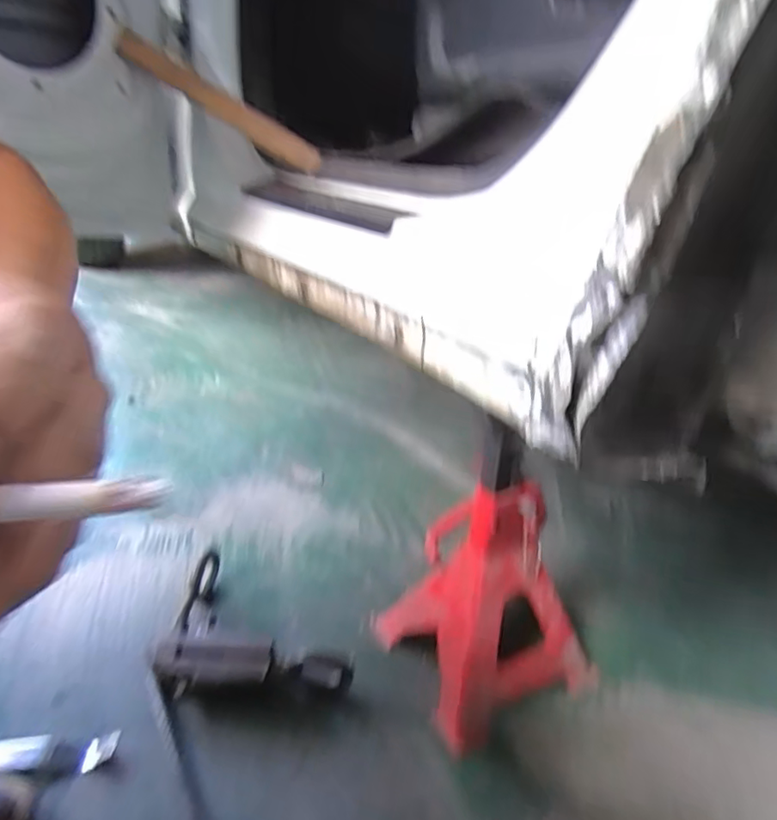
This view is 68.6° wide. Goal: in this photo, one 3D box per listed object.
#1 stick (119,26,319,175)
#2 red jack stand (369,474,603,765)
[{"bbox_3d":[-0.210,-0.381,0.714,0.273,0.038,0.024,30,26,-6],"label":"stick"},{"bbox_3d":[0.112,0.184,0.628,0.186,0.226,0.187,-10,29,-27],"label":"red jack stand"}]

